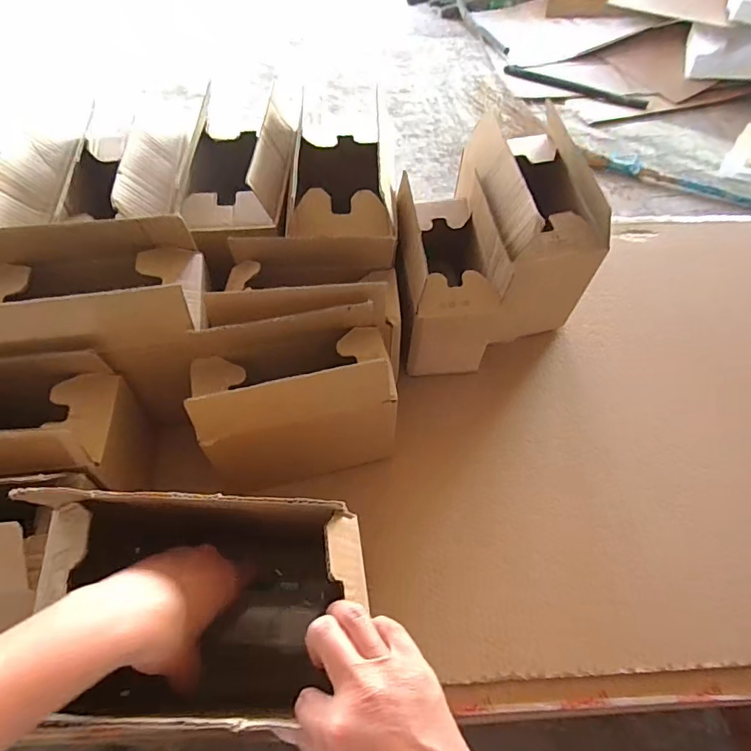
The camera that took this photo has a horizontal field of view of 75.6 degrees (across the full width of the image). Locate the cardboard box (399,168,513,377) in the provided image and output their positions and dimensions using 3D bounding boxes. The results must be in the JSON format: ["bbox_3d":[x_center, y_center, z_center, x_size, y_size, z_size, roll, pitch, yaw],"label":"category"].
[{"bbox_3d":[0.088,-0.126,0.644,0.123,0.187,0.212,0,57,-3],"label":"cardboard box"}]

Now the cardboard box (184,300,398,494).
[{"bbox_3d":[-0.083,0.026,0.521,0.201,0.152,0.118,-11,58,-10],"label":"cardboard box"}]

